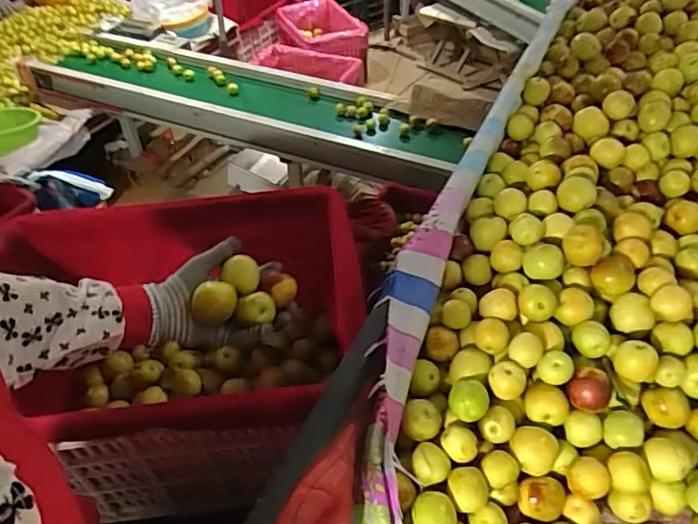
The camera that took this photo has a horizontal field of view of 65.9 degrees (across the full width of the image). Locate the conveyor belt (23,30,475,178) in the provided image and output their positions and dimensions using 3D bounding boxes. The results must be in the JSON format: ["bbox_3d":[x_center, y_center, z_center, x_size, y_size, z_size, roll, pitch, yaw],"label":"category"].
[{"bbox_3d":[-0.325,-0.519,1.677,1.413,0.124,0.292,14,49,16],"label":"conveyor belt"}]

